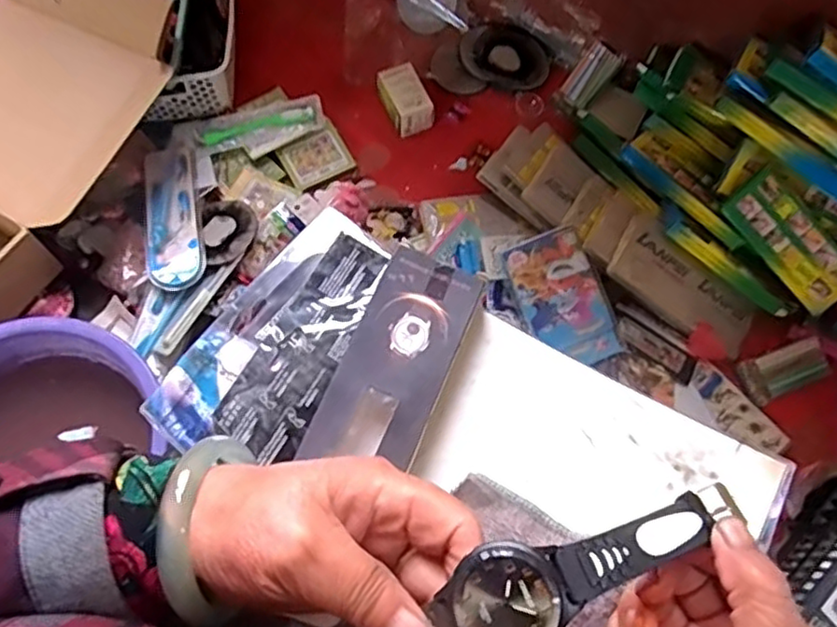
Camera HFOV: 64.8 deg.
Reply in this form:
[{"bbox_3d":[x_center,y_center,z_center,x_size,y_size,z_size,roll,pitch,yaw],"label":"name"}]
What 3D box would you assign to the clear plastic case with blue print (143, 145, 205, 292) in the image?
[{"bbox_3d":[-0.315,-0.133,0.845,0.067,0.030,0.206,-9,70,-4],"label":"clear plastic case with blue print"}]

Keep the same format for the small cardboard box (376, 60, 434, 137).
[{"bbox_3d":[-0.019,-0.302,0.934,0.055,0.051,0.090,-28,72,-11],"label":"small cardboard box"}]

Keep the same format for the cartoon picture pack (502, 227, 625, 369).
[{"bbox_3d":[0.176,-0.014,0.800,0.095,0.009,0.164,-23,94,-1],"label":"cartoon picture pack"}]

